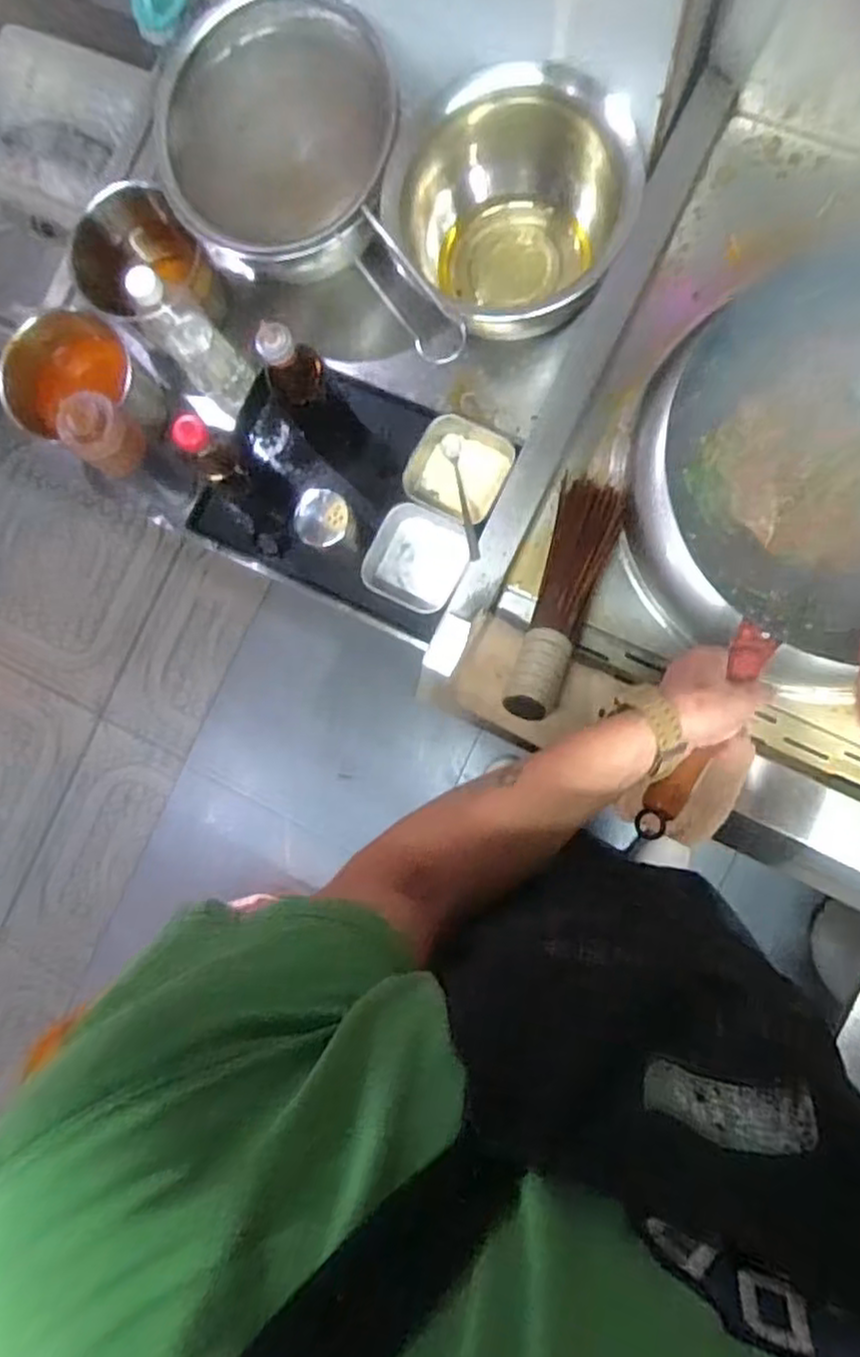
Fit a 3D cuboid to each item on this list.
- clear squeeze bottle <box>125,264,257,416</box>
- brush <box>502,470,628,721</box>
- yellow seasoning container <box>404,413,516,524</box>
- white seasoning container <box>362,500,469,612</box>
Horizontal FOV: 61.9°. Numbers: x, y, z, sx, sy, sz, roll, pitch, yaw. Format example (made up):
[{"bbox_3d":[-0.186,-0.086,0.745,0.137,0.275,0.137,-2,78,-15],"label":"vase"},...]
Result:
[{"bbox_3d":[-0.265,-0.374,0.803,0.068,0.239,0.063,-37,83,5],"label":"clear squeeze bottle"},{"bbox_3d":[0.141,-0.091,0.751,0.073,0.050,0.295,17,67,8],"label":"brush"},{"bbox_3d":[0.038,-0.240,0.842,0.111,0.062,0.114,29,91,8],"label":"yellow seasoning container"},{"bbox_3d":[-0.014,-0.143,0.855,0.101,0.060,0.114,23,91,8],"label":"white seasoning container"}]

